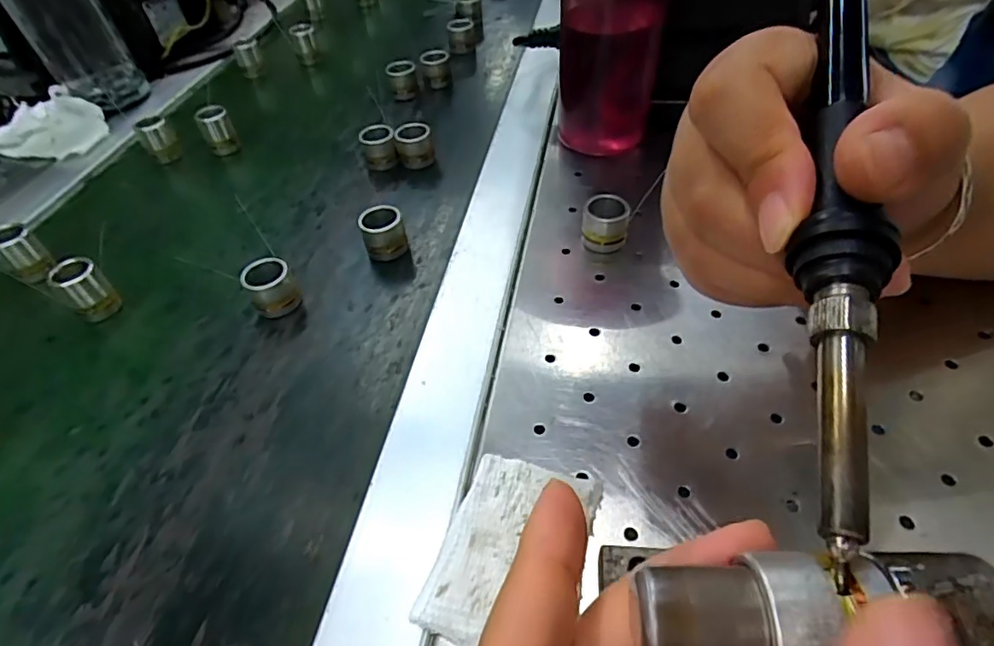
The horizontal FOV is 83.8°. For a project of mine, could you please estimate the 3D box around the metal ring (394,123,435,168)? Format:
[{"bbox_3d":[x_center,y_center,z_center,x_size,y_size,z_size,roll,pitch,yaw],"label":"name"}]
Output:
[{"bbox_3d":[-0.057,-0.122,0.382,0.024,0.025,0.024,-3,48,4],"label":"metal ring"}]

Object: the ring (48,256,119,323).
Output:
[{"bbox_3d":[-0.226,-0.018,0.306,0.020,0.033,0.020,-3,48,4],"label":"ring"}]

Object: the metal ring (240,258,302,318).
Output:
[{"bbox_3d":[-0.120,-0.018,0.297,0.023,0.026,0.022,-3,48,4],"label":"metal ring"}]

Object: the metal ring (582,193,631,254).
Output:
[{"bbox_3d":[0.059,-0.054,0.301,0.024,0.024,0.021,7,49,13],"label":"metal ring"}]

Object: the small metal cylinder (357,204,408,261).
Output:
[{"bbox_3d":[-0.066,-0.051,0.321,0.024,0.027,0.024,-17,48,-9],"label":"small metal cylinder"}]

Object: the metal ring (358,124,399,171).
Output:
[{"bbox_3d":[-0.081,-0.121,0.384,0.023,0.027,0.024,-3,48,4],"label":"metal ring"}]

